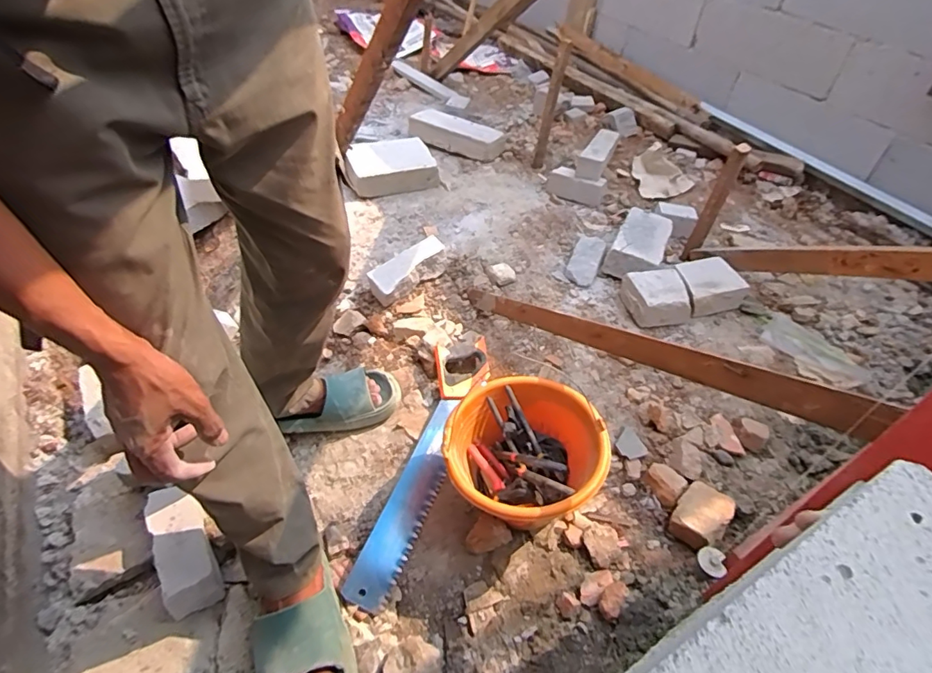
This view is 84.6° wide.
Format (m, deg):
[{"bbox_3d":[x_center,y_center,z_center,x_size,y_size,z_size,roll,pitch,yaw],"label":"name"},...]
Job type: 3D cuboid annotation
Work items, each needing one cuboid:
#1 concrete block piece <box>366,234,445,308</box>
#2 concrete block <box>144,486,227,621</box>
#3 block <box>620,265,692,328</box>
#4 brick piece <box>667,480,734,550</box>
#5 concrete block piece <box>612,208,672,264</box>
[{"bbox_3d":[-0.138,-0.163,1.264,0.205,0.079,0.077,-37,58,-20],"label":"concrete block piece"},{"bbox_3d":[-0.456,0.340,0.827,0.075,0.084,0.199,-19,50,-25],"label":"concrete block"},{"bbox_3d":[0.456,-0.098,1.231,0.131,0.072,0.137,-3,45,-11],"label":"block"},{"bbox_3d":[0.395,0.303,0.862,0.104,0.049,0.082,-32,56,-33],"label":"brick piece"},{"bbox_3d":[0.478,-0.267,1.383,0.126,0.059,0.268,22,45,14],"label":"concrete block piece"}]

